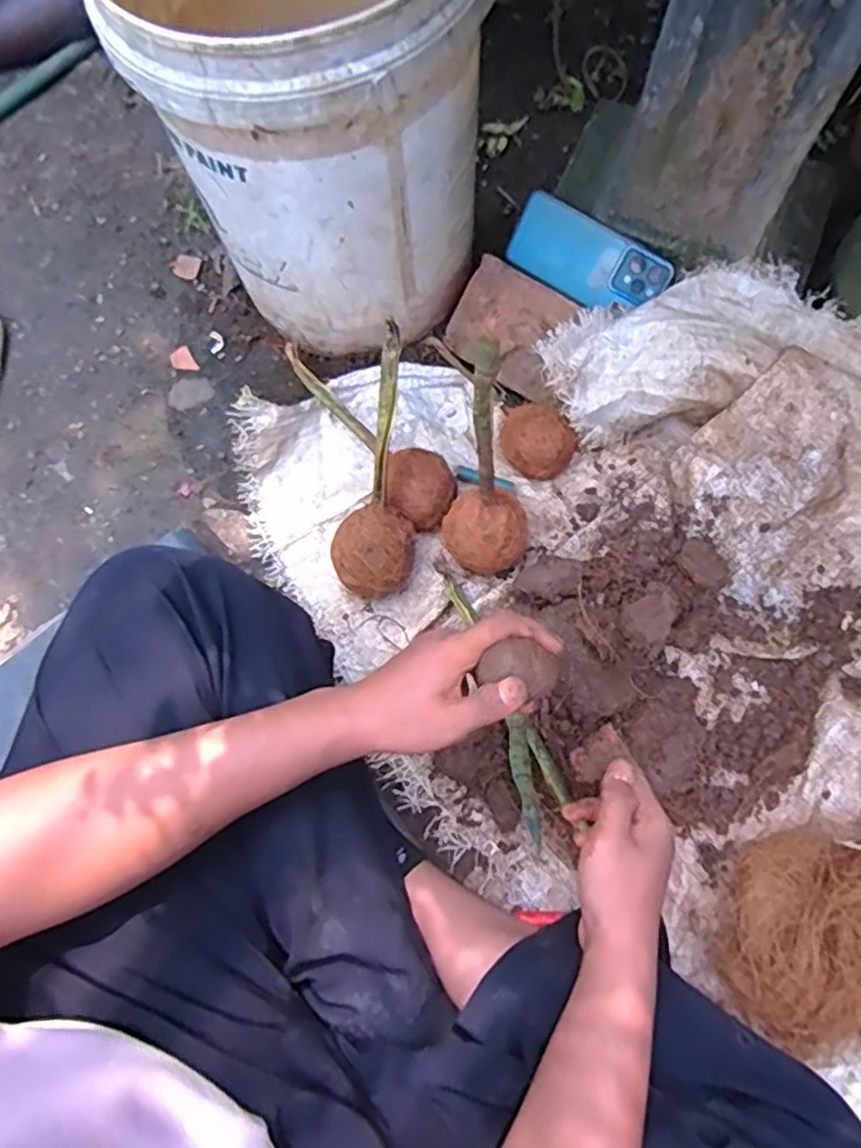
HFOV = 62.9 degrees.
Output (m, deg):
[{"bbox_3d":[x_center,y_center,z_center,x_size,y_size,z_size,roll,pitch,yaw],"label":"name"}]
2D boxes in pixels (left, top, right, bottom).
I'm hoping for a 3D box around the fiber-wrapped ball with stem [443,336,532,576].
[{"bbox_3d":[0.054,-0.075,0.590,0.080,0.234,0.093,14,74,5],"label":"fiber-wrapped ball with stem"}]

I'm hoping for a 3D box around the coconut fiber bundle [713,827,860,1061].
[{"bbox_3d":[0.344,0.294,0.553,0.226,0.073,0.172,-1,73,1],"label":"coconut fiber bundle"}]

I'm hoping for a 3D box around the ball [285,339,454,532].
[{"bbox_3d":[-0.073,-0.148,0.727,0.074,0.064,0.264,-38,64,-10],"label":"ball"}]

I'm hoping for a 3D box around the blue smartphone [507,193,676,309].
[{"bbox_3d":[0.162,-0.325,0.733,0.164,0.006,0.072,34,117,8],"label":"blue smartphone"}]

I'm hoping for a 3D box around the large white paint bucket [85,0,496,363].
[{"bbox_3d":[-0.105,-0.433,0.658,0.283,0.337,0.300,-14,73,-3],"label":"large white paint bucket"}]

